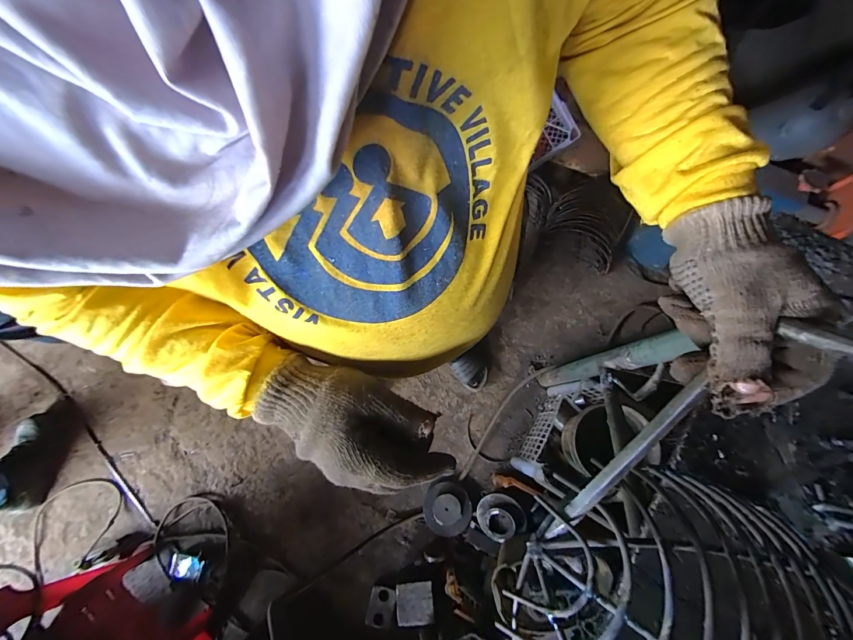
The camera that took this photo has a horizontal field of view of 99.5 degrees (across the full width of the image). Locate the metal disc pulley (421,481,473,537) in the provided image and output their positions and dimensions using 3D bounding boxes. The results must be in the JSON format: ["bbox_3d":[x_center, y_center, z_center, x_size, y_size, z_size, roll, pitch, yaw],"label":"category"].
[{"bbox_3d":[0.062,0.581,1.117,0.143,0.042,0.147,0,73,1],"label":"metal disc pulley"}]

